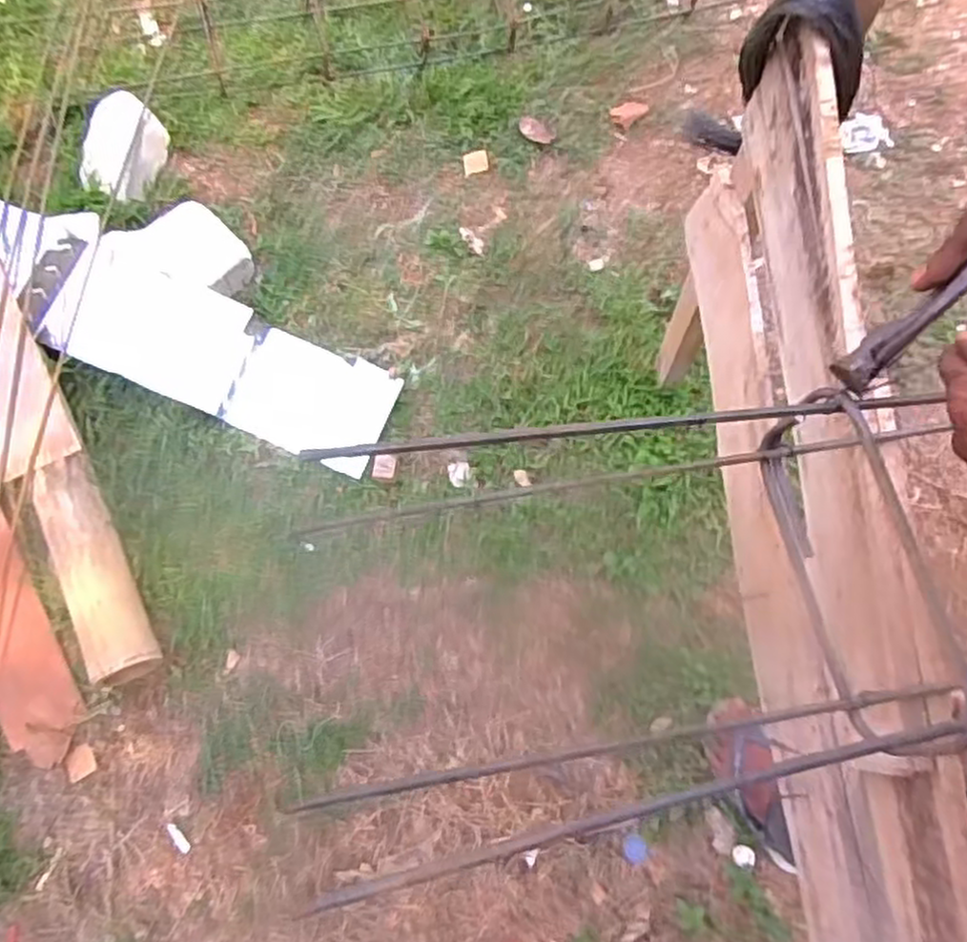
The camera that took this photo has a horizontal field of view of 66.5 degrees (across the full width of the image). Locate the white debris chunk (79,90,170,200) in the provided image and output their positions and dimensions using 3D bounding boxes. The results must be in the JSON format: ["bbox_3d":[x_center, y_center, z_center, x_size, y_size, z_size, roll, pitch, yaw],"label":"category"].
[{"bbox_3d":[-0.689,-0.620,1.423,0.113,0.089,0.223,10,70,3],"label":"white debris chunk"}]

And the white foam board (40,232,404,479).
[{"bbox_3d":[-0.451,-0.199,1.309,0.592,0.043,0.217,24,75,-4],"label":"white foam board"}]

